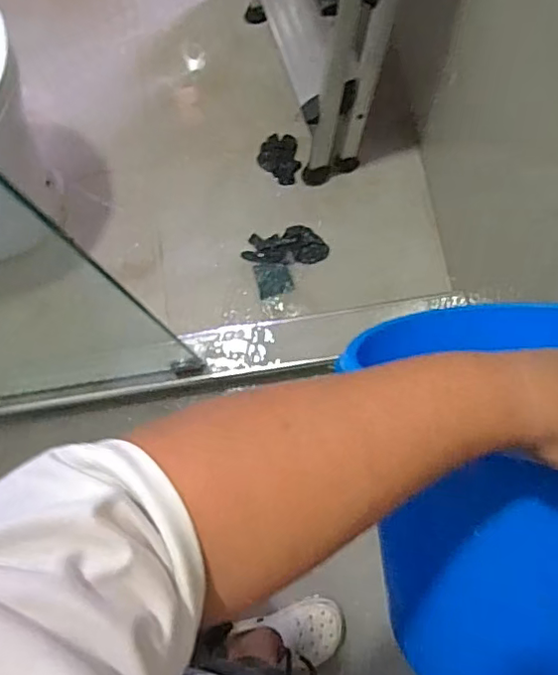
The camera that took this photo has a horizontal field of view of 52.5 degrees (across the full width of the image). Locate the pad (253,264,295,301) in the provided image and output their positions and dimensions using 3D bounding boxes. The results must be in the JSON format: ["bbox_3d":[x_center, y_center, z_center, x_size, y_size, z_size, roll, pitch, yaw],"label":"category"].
[{"bbox_3d":[-0.011,-0.123,1.196,0.072,0.009,0.074,-14,80,12],"label":"pad"}]

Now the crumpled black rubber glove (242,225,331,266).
[{"bbox_3d":[0.012,-0.194,1.207,0.173,0.022,0.091,-11,78,-3],"label":"crumpled black rubber glove"}]

